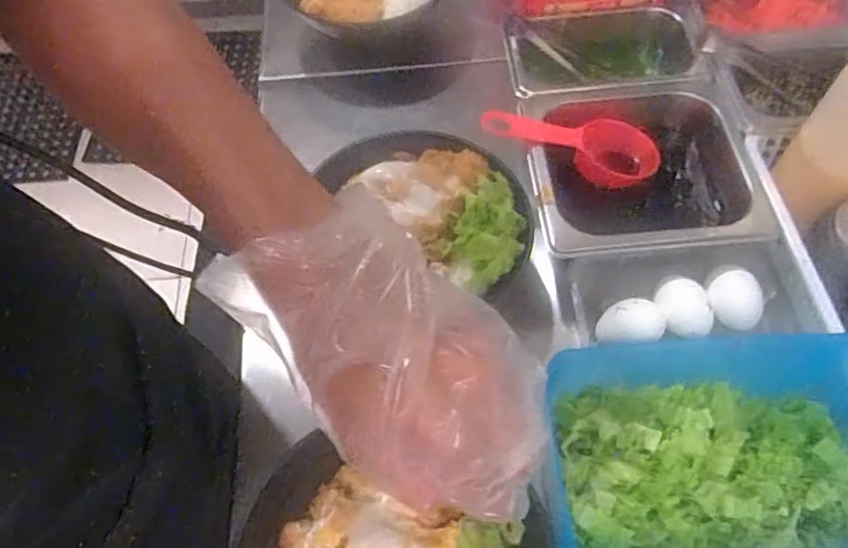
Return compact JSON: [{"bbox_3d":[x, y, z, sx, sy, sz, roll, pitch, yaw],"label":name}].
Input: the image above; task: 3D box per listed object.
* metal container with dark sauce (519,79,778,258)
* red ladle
[{"bbox_3d":[0.180,-0.076,0.533,0.174,0.087,0.170,-4,61,1],"label":"metal container with dark sauce"},{"bbox_3d":[0.130,-0.108,0.522,0.167,0.032,0.050,9,59,-19],"label":"red ladle"}]

